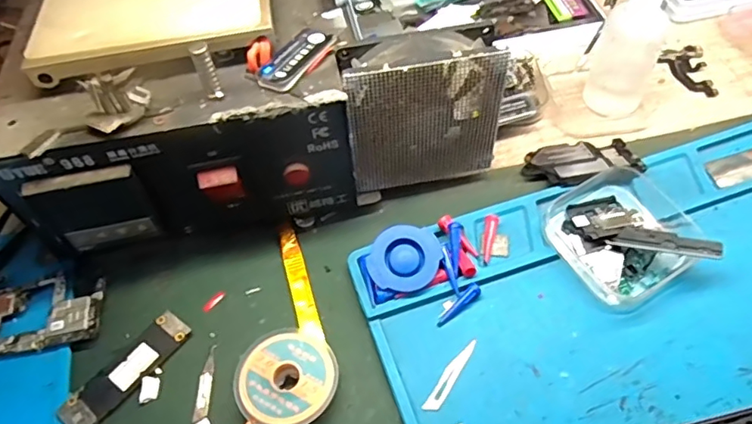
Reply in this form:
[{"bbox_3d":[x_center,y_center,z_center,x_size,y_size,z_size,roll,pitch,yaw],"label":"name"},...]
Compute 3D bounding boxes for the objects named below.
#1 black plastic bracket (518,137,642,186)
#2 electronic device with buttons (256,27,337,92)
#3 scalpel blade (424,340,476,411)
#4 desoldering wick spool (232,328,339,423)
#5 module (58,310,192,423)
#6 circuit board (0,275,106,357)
[{"bbox_3d":[0.119,-0.030,0.314,0.064,0.006,0.038,-12,38,-4],"label":"black plastic bracket"},{"bbox_3d":[-0.038,-0.073,0.254,0.020,0.006,0.045,25,59,21],"label":"electronic device with buttons"},{"bbox_3d":[0.034,0.073,0.244,0.007,0.004,0.040,28,60,23],"label":"scalpel blade"},{"bbox_3d":[-0.040,0.076,0.246,0.044,0.012,0.045,-2,53,3],"label":"desoldering wick spool"},{"bbox_3d":[-0.118,0.075,0.256,0.020,0.006,0.065,31,62,24],"label":"module"},{"bbox_3d":[-0.175,0.053,0.272,0.072,0.006,0.038,-12,54,-4],"label":"circuit board"}]

